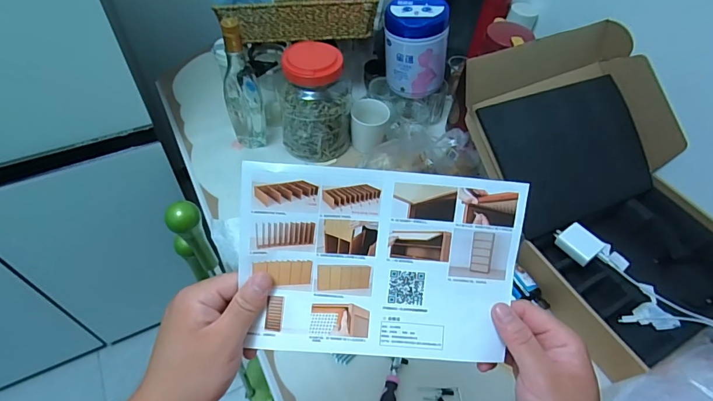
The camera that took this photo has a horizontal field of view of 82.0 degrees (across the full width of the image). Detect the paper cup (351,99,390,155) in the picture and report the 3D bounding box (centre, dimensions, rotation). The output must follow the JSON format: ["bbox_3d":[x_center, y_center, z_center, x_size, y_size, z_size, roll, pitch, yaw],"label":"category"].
[{"bbox_3d":[0.027,-0.166,0.903,0.072,0.098,0.068,2,52,-3],"label":"paper cup"}]

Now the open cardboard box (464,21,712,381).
[{"bbox_3d":[0.441,-0.024,0.718,0.384,0.272,0.492,-21,57,-19],"label":"open cardboard box"}]

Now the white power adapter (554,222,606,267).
[{"bbox_3d":[0.385,0.073,0.713,0.051,0.028,0.070,-27,59,-23],"label":"white power adapter"}]

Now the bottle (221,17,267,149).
[{"bbox_3d":[-0.228,-0.224,0.815,0.071,0.273,0.058,-12,54,-13],"label":"bottle"}]

